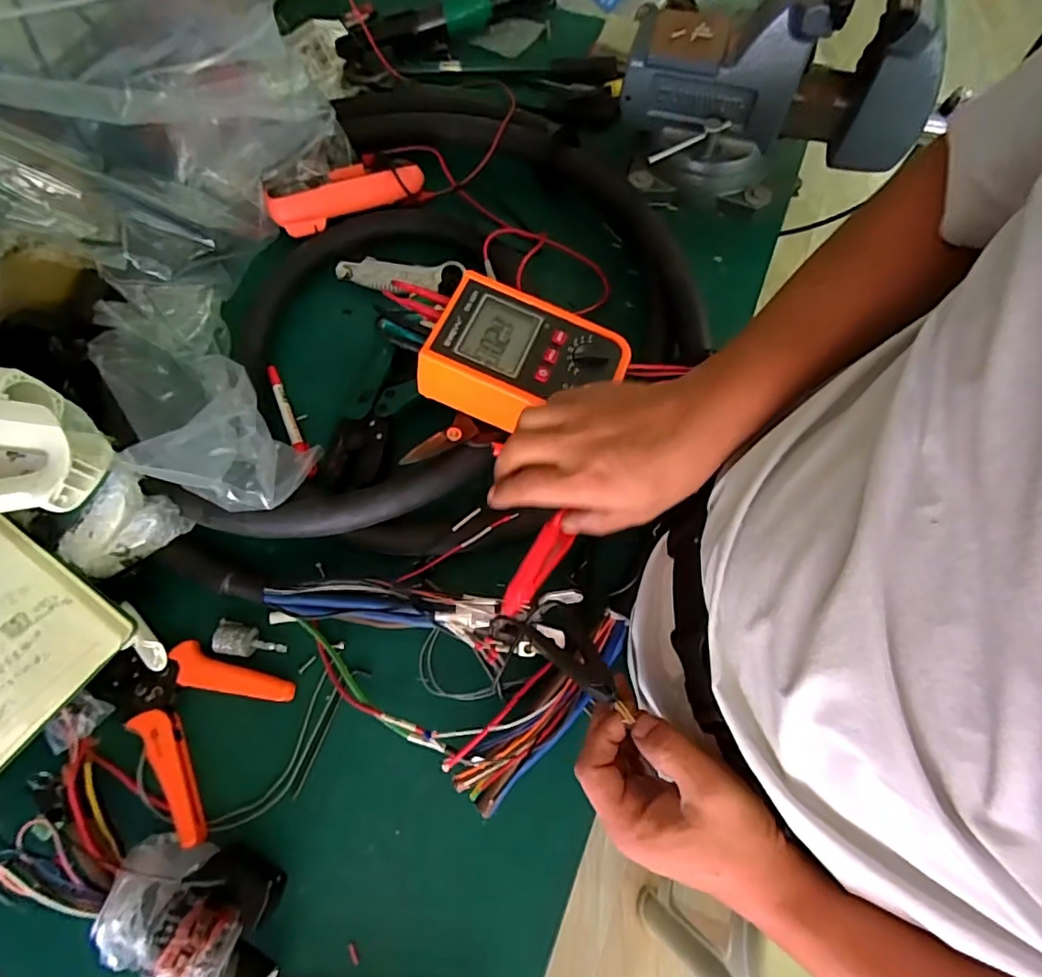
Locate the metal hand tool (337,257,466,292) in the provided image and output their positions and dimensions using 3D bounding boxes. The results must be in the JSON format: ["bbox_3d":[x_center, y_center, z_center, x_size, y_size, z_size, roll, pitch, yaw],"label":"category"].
[{"bbox_3d":[-0.135,-0.233,0.602,0.142,0.020,0.034,6,69,4],"label":"metal hand tool"}]

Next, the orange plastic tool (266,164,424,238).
[{"bbox_3d":[-0.191,-0.329,0.604,0.171,0.037,0.057,-27,70,-8],"label":"orange plastic tool"}]

